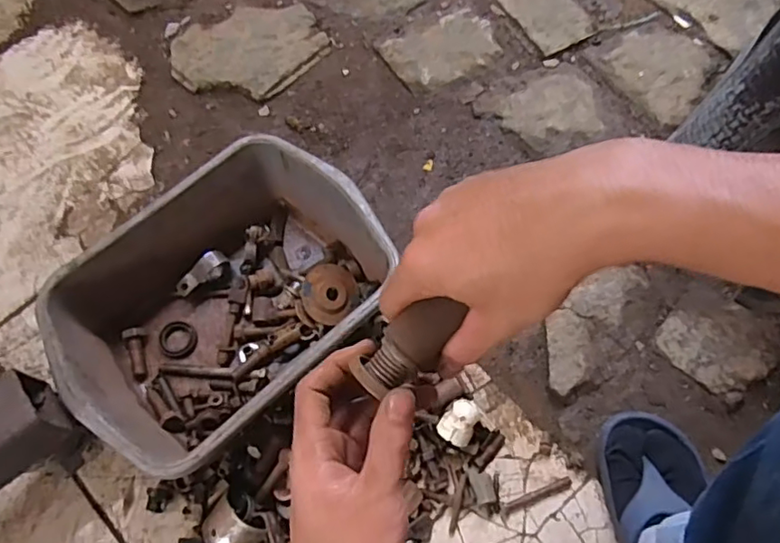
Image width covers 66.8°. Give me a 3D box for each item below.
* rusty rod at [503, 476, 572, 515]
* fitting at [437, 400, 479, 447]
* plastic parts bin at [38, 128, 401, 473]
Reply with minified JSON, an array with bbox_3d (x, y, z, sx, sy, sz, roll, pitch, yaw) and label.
[{"bbox_3d":[0.156,0.236,0.624,0.078,0.004,0.011,-21,68,-7],"label":"rusty rod"},{"bbox_3d":[0.072,0.158,0.615,0.036,0.041,0.044,29,71,13],"label":"fitting"},{"bbox_3d":[-0.176,0.033,0.651,0.250,0.121,0.338,40,74,16],"label":"plastic parts bin"}]

